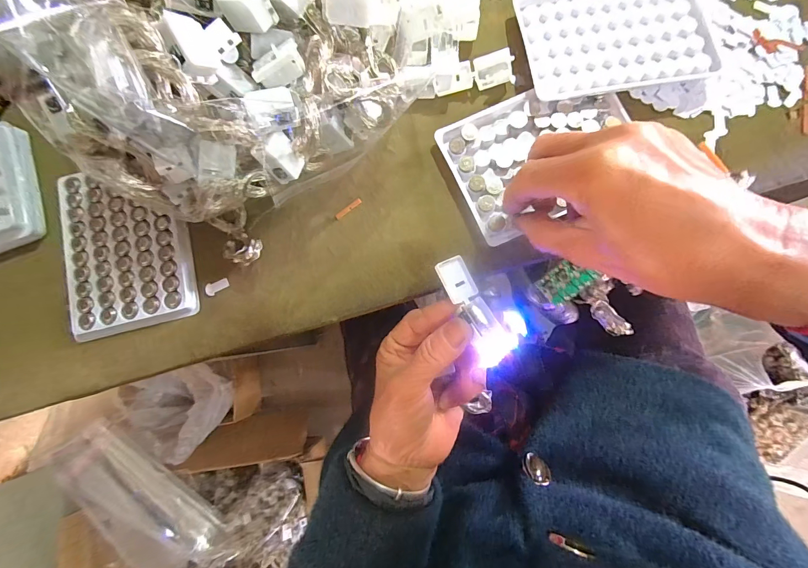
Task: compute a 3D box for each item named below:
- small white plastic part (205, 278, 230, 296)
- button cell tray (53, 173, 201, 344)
[{"bbox_3d":[-0.137,0.002,0.258,0.018,0.004,0.008,-25,84,0],"label":"small white plastic part"},{"bbox_3d":[-0.208,-0.028,0.263,0.092,0.009,0.123,-14,83,1],"label":"button cell tray"}]

